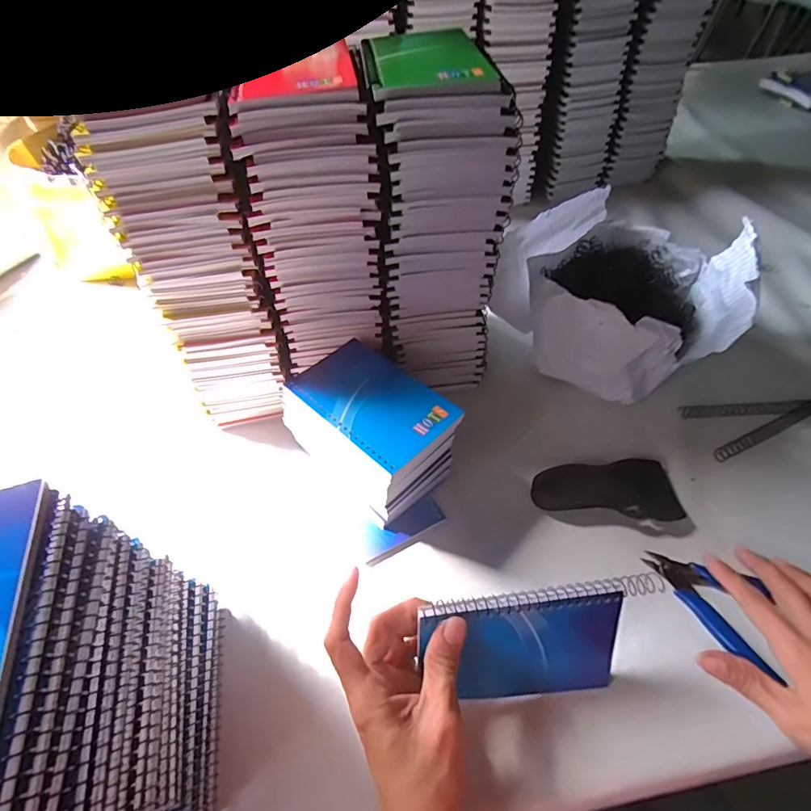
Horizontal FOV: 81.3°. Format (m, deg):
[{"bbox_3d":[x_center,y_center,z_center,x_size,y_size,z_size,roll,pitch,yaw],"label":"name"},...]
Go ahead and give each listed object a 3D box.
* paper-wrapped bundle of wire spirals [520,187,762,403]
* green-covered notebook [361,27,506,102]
[{"bbox_3d":[0.235,-0.117,0.498,0.201,0.117,0.193,-1,51,2],"label":"paper-wrapped bundle of wire spirals"},{"bbox_3d":[0.013,-0.247,0.337,0.083,0.010,0.127,-8,51,-3],"label":"green-covered notebook"}]

